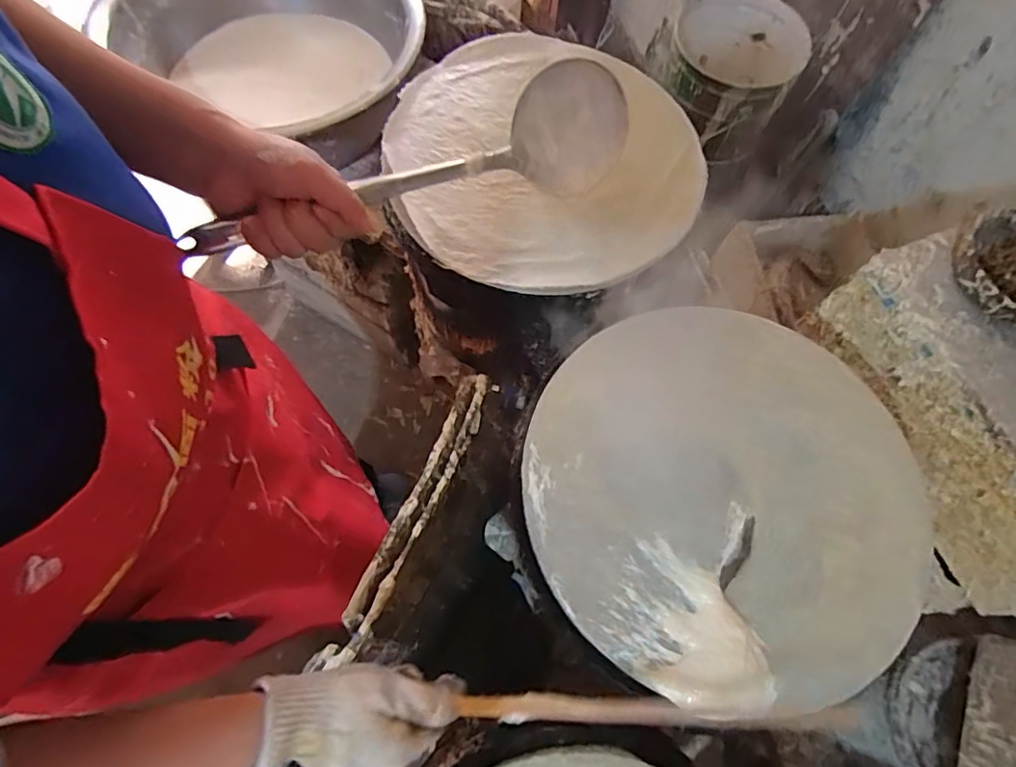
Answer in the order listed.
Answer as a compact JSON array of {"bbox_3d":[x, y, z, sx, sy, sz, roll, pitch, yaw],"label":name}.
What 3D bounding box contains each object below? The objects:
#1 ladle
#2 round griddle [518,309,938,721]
[{"bbox_3d":[-0.071,-0.152,0.415,0.325,0.061,0.082,-21,70,-8],"label":"ladle"},{"bbox_3d":[0.205,0.092,0.528,0.355,0.027,0.369,1,68,-1],"label":"round griddle"}]

